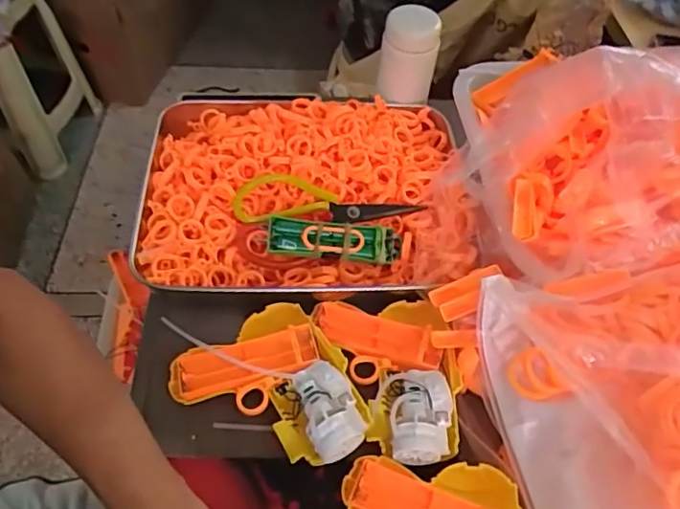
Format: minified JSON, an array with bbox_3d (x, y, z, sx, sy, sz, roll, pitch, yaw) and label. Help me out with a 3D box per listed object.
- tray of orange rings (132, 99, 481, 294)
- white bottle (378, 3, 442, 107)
[{"bbox_3d":[-0.031,-0.068,0.538,0.307,0.052,0.247,-3,53,-7],"label":"tray of orange rings"},{"bbox_3d":[0.072,-0.210,0.600,0.053,0.095,0.058,-13,55,-14],"label":"white bottle"}]

